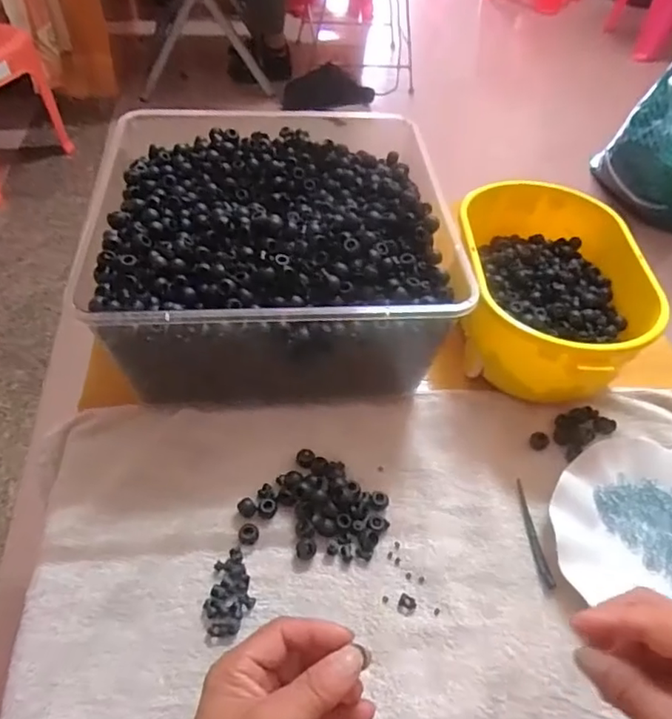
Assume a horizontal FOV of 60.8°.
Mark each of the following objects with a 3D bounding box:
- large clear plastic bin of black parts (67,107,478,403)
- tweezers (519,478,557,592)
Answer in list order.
[{"bbox_3d":[-0.057,-0.099,0.546,0.286,0.119,0.286,-2,50,-7],"label":"large clear plastic bin of black parts"},{"bbox_3d":[0.158,0.138,0.461,0.009,0.004,0.090,-1,50,-6],"label":"tweezers"}]

